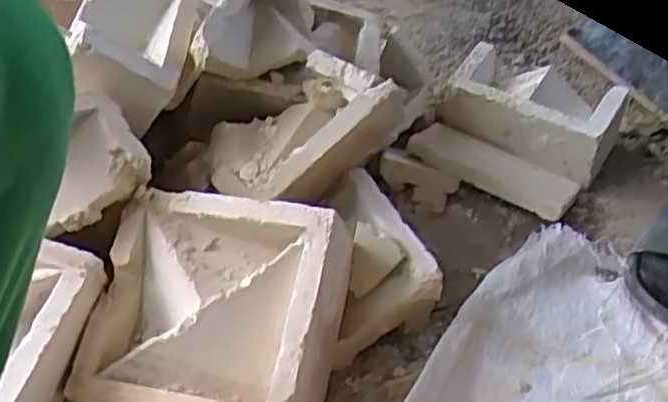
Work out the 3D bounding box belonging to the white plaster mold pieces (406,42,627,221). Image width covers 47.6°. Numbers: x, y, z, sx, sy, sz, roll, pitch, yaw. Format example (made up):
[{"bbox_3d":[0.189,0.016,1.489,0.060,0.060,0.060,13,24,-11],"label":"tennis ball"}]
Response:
[{"bbox_3d":[0.230,-0.090,0.961,0.218,0.098,0.200,26,46,19],"label":"white plaster mold pieces"}]

